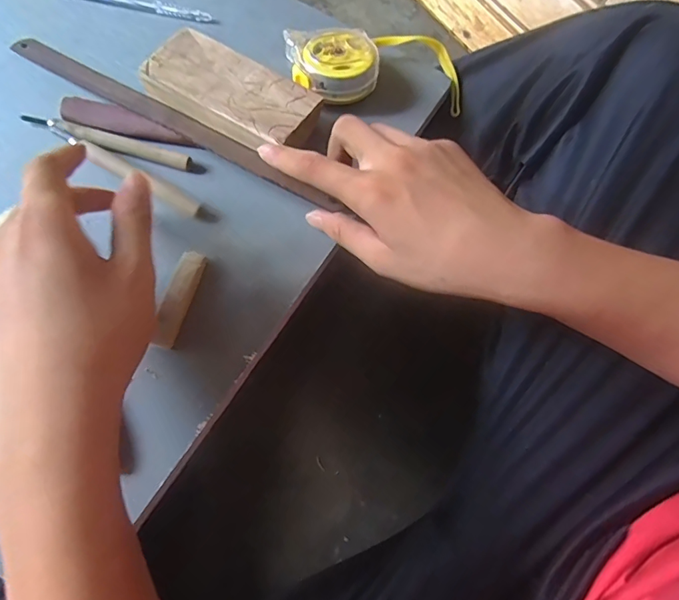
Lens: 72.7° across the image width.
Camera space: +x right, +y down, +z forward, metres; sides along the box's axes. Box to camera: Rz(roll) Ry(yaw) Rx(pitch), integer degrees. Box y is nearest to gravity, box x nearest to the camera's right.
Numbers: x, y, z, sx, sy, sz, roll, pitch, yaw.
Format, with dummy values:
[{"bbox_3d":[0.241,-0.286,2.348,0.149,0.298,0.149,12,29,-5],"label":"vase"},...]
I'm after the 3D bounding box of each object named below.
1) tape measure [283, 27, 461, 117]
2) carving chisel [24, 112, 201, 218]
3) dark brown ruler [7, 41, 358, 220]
[{"bbox_3d":[0.032,-0.197,0.384,0.146,0.034,0.074,-11,66,-22],"label":"tape measure"},{"bbox_3d":[-0.169,-0.102,0.337,0.155,0.016,0.013,30,70,5],"label":"carving chisel"},{"bbox_3d":[-0.133,-0.140,0.351,0.310,0.007,0.021,30,69,14],"label":"dark brown ruler"}]

